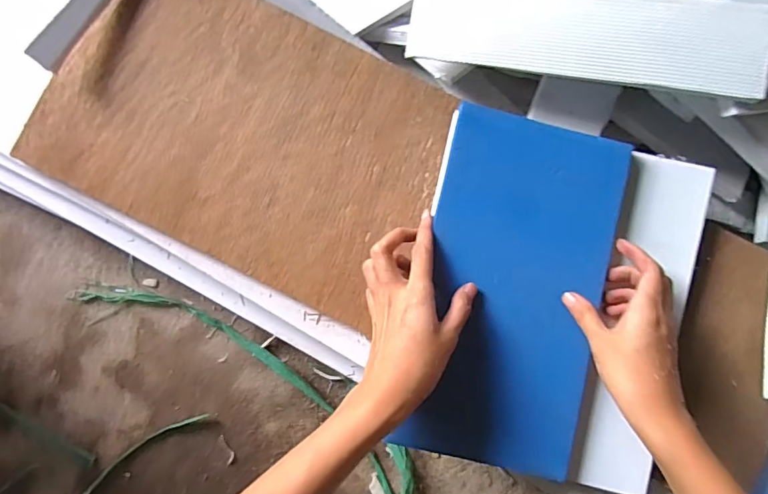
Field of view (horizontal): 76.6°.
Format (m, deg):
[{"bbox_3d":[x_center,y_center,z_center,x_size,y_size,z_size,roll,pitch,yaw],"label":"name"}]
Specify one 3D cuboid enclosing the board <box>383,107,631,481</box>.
[{"bbox_3d":[0.113,0.034,0.403,0.150,0.014,0.280,7,85,-1],"label":"board"}]

